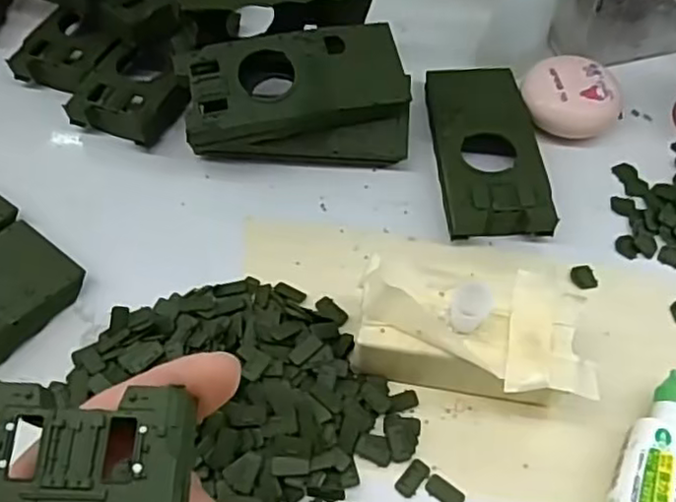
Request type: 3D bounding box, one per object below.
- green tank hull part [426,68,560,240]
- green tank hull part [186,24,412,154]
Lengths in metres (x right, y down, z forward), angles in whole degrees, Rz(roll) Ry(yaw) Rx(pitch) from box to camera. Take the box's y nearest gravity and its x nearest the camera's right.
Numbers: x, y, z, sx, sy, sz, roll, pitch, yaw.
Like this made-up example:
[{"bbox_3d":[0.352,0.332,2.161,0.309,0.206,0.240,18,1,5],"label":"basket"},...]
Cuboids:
[{"bbox_3d":[0.071,-0.052,0.319,0.045,0.020,0.103,-1,58,-1],"label":"green tank hull part"},{"bbox_3d":[-0.021,-0.078,0.313,0.107,0.017,0.048,-14,78,-12],"label":"green tank hull part"}]

